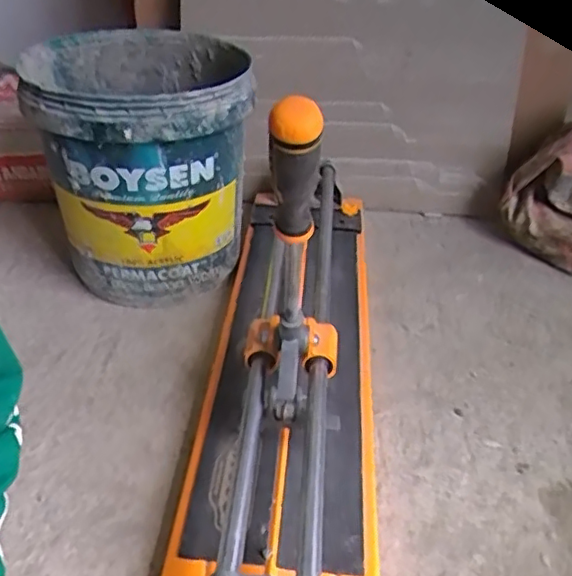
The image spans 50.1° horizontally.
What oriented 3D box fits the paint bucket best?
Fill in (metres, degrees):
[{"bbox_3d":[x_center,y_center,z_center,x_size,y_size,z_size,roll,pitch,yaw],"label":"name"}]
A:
[{"bbox_3d":[-0.204,-0.166,0.902,0.267,0.334,0.317,-8,38,-14],"label":"paint bucket"}]

